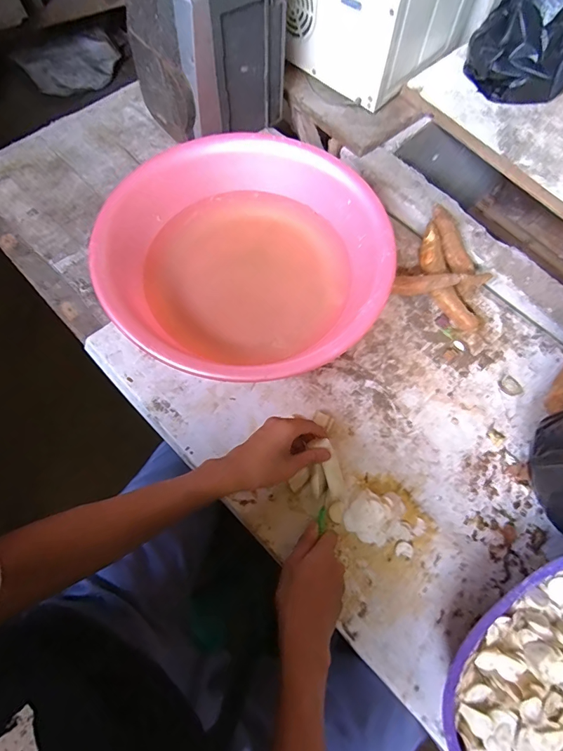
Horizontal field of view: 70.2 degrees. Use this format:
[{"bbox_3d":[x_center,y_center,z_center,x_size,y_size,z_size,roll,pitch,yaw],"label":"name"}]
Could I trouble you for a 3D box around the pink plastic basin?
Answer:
[{"bbox_3d":[-0.051,-0.177,0.619,0.411,0.122,0.373,32,71,12],"label":"pink plastic basin"}]

